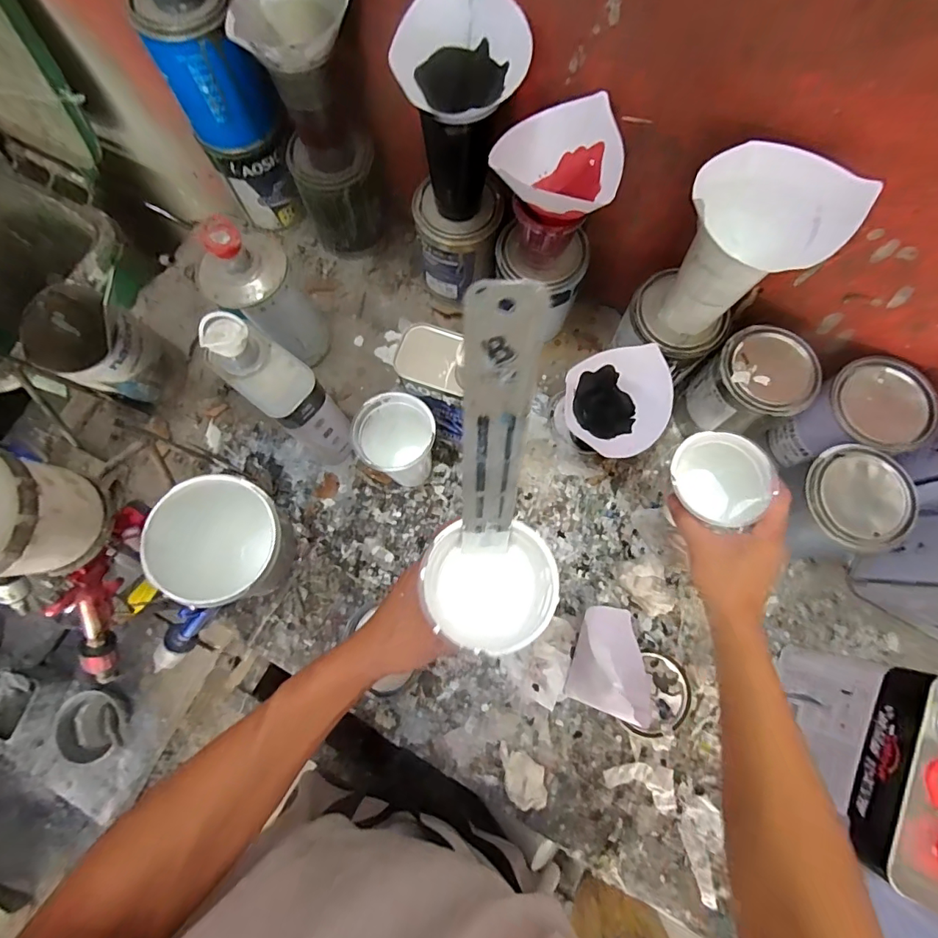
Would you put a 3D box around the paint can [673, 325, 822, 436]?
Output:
[{"bbox_3d":[0.316,-0.087,0.572,0.108,0.142,0.099,0,78,1],"label":"paint can"}]

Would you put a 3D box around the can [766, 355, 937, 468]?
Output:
[{"bbox_3d":[0.434,-0.057,0.555,0.107,0.119,0.102,-9,78,-1],"label":"can"}]

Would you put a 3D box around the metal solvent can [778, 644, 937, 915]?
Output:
[{"bbox_3d":[0.393,0.276,0.445,0.115,0.200,0.162,23,79,5],"label":"metal solvent can"}]

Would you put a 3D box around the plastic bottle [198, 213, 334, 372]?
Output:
[{"bbox_3d":[-0.238,-0.198,0.575,0.095,0.210,0.090,-41,81,-7],"label":"plastic bottle"}]

